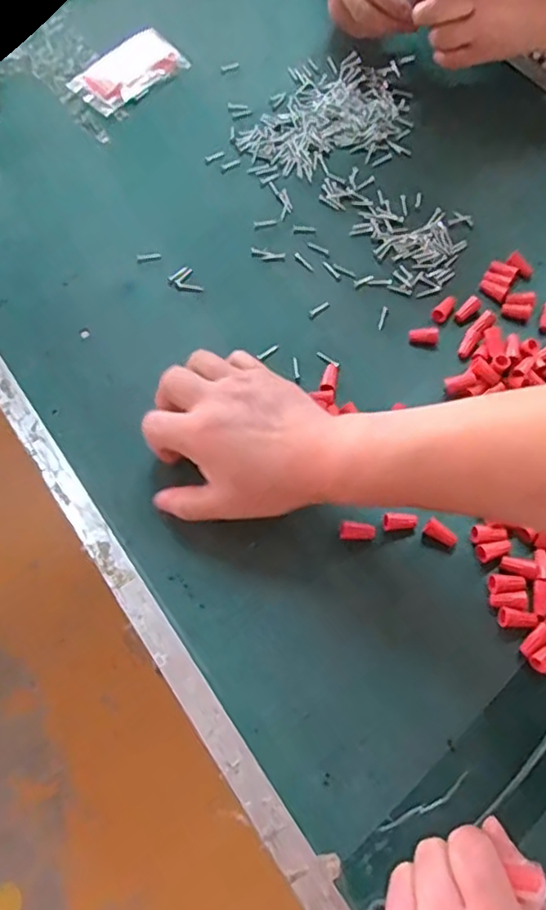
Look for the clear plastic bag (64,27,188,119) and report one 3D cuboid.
[{"bbox_3d":[-0.140,-0.371,0.607,0.102,0.014,0.064,-40,72,-16],"label":"clear plastic bag"}]

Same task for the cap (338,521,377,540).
[{"bbox_3d":[0.057,0.052,0.426,0.026,0.013,0.012,10,66,4],"label":"cap"}]

